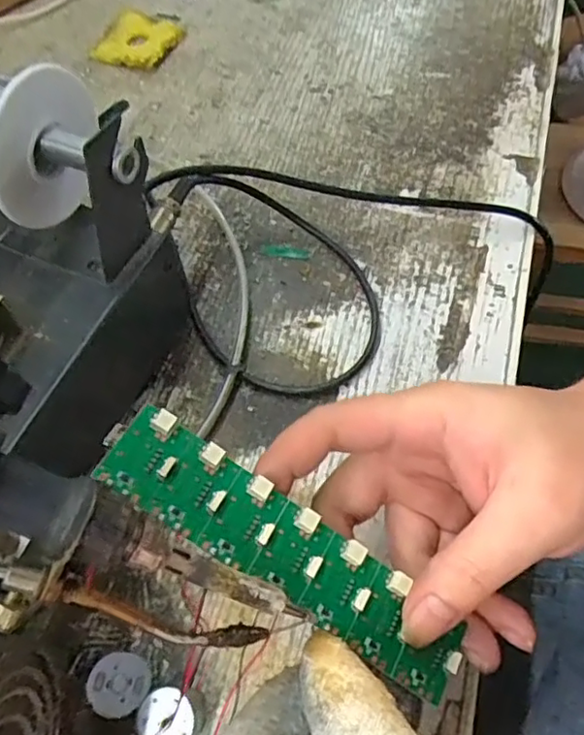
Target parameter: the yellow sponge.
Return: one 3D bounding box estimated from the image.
[{"bbox_3d":[-0.116,-0.253,0.470,0.056,0.008,0.061,20,63,11],"label":"yellow sponge"}]

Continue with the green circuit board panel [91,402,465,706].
[{"bbox_3d":[-0.001,0.063,0.207,0.139,0.006,0.031,37,65,-3],"label":"green circuit board panel"}]

